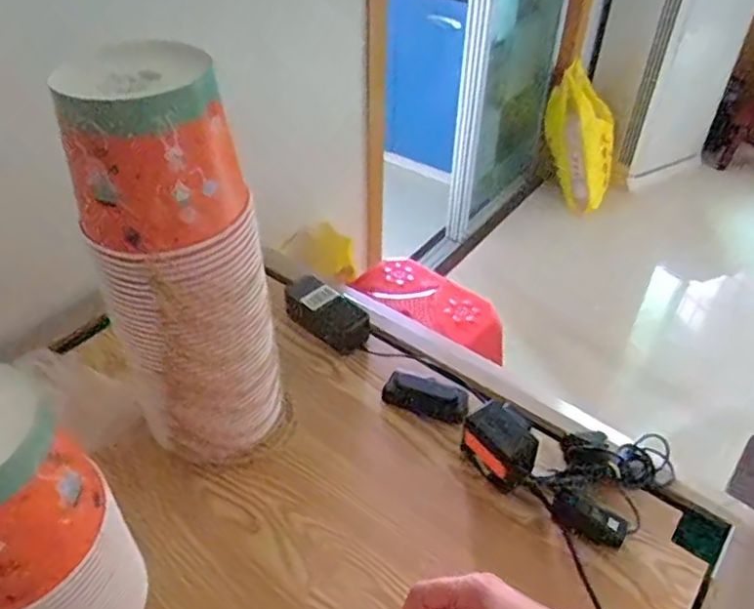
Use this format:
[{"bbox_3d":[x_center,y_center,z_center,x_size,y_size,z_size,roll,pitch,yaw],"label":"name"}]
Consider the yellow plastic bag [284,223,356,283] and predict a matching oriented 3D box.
[{"bbox_3d":[-0.113,-0.114,1.394,0.137,0.086,0.074,17,43,17],"label":"yellow plastic bag"}]

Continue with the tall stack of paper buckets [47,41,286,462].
[{"bbox_3d":[-0.191,-0.016,0.649,0.158,0.437,0.128,-12,43,-15],"label":"tall stack of paper buckets"}]

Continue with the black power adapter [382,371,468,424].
[{"bbox_3d":[0.064,0.117,0.812,0.106,0.024,0.050,16,43,16],"label":"black power adapter"}]

